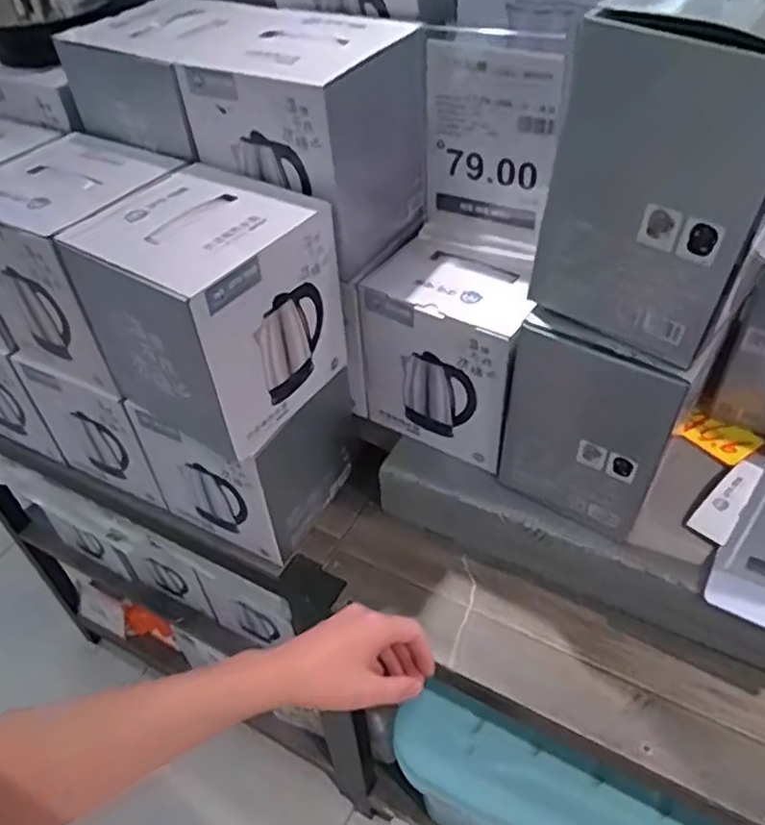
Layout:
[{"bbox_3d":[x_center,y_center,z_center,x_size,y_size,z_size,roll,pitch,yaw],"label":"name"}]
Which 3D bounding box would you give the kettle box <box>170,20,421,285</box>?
[{"bbox_3d":[-0.078,-0.284,0.720,0.186,0.204,0.162,24,51,25],"label":"kettle box"}]

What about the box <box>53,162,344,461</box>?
[{"bbox_3d":[-0.176,-0.108,0.693,0.187,0.205,0.183,24,51,25],"label":"box"}]

